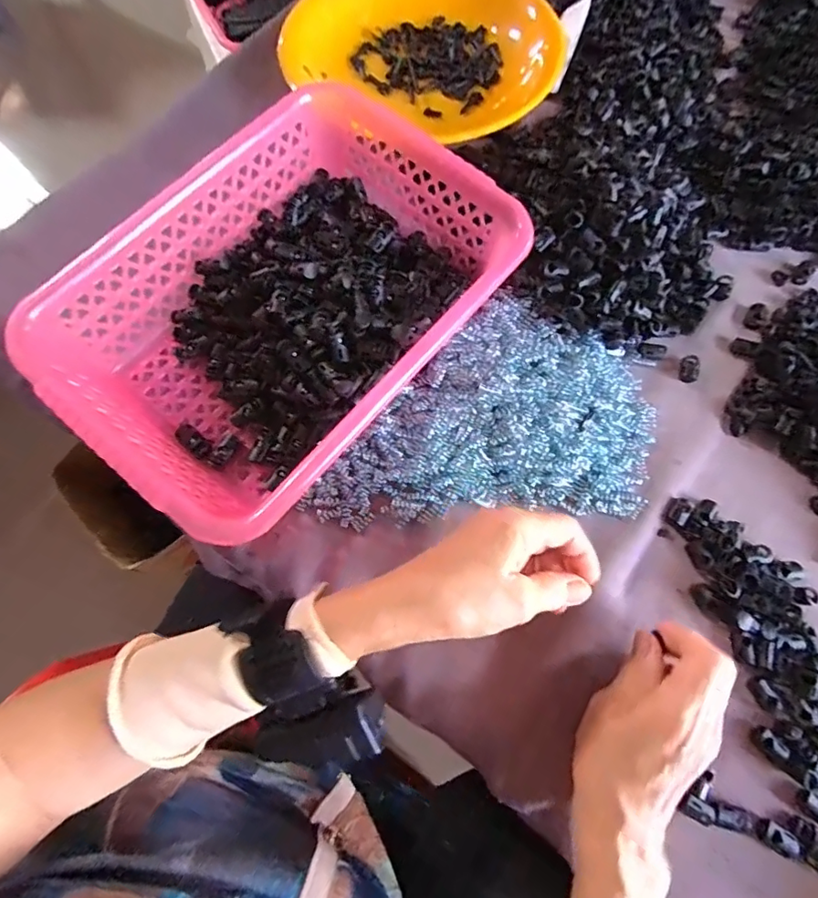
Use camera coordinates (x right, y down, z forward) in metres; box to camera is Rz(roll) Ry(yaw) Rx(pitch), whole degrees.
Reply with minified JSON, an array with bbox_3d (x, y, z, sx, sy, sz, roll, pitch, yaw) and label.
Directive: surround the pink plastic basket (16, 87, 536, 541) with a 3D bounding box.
[{"bbox_3d":[-0.081,-0.102,0.364,0.212,0.068,0.302,40,76,10],"label":"pink plastic basket"}]

